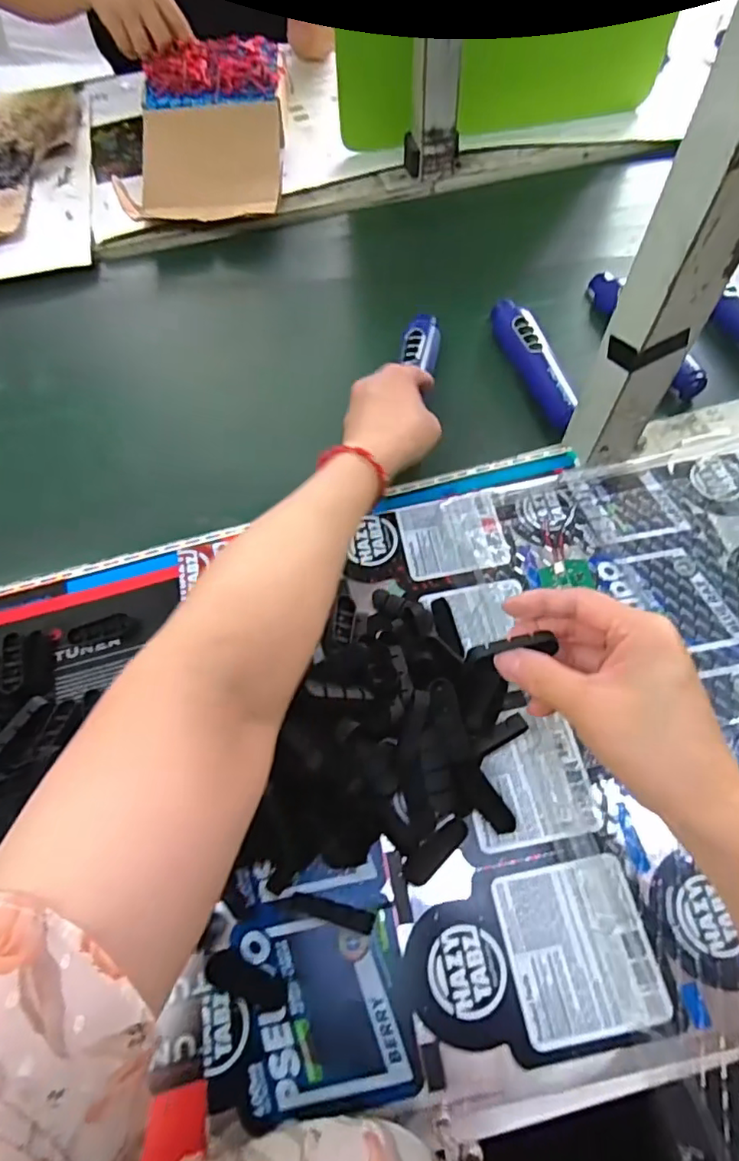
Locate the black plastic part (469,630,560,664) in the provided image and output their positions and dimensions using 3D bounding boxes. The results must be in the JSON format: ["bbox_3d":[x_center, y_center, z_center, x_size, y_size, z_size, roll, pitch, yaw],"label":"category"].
[{"bbox_3d":[0.077,0.037,0.315,0.048,0.008,0.011,-9,62,4],"label":"black plastic part"}]

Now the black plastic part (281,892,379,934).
[{"bbox_3d":[-0.024,0.197,0.342,0.055,0.004,0.012,10,63,7],"label":"black plastic part"}]

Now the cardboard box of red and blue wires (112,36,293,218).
[{"bbox_3d":[-0.196,-0.550,0.704,0.180,0.070,0.284,-2,63,1],"label":"cardboard box of red and blue wires"}]

